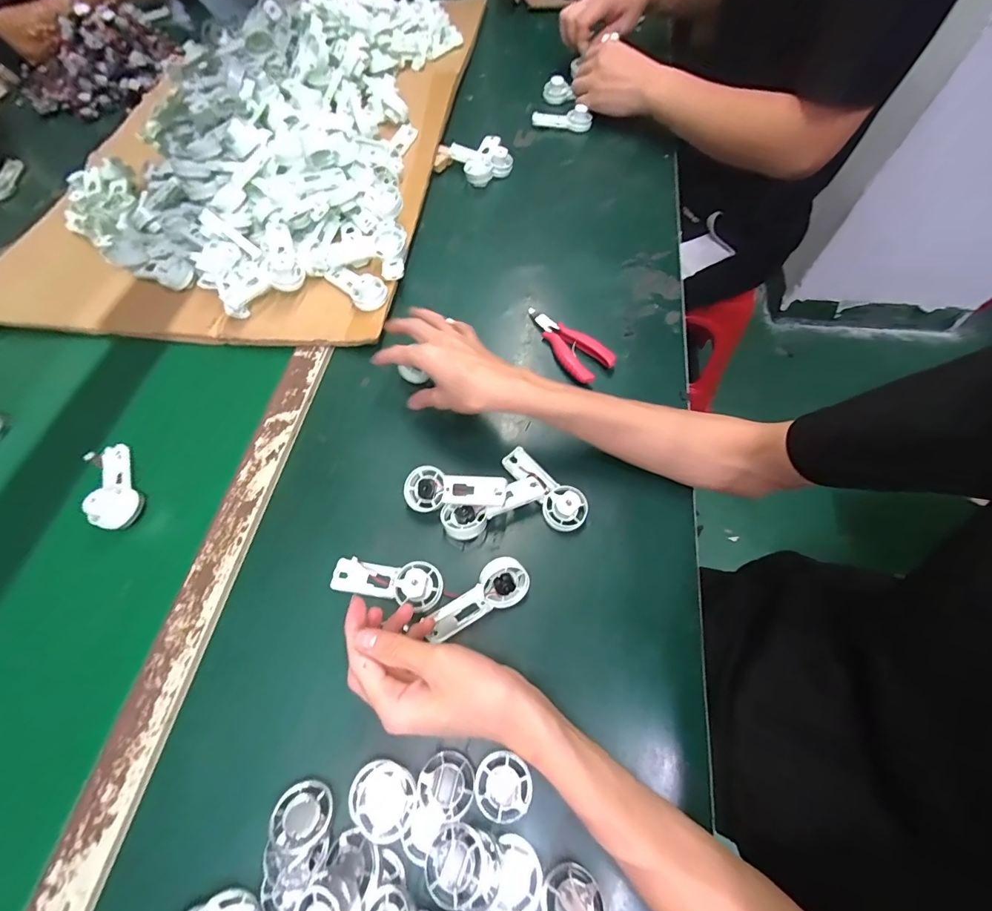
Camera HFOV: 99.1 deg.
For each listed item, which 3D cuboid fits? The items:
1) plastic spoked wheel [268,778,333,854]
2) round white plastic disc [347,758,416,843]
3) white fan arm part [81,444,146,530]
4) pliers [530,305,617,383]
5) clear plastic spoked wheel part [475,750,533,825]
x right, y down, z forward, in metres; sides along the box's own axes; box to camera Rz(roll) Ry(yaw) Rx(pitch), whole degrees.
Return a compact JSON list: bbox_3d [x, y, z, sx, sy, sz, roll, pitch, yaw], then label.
[{"bbox_3d":[-0.132,0.245,0.288,0.037,0.006,0.037,9,37,-7],"label":"plastic spoked wheel"},{"bbox_3d":[-0.079,0.235,0.292,0.045,0.016,0.039,21,65,12],"label":"round white plastic disc"},{"bbox_3d":[-0.378,0.028,0.415,0.033,0.034,0.094,-31,66,-14],"label":"white fan arm part"},{"bbox_3d":[0.087,-0.134,0.484,0.052,0.015,0.122,-25,64,-11],"label":"pliers"},{"bbox_3d":[0.005,0.234,0.299,0.039,0.008,0.038,-1,62,1],"label":"clear plastic spoked wheel part"}]

